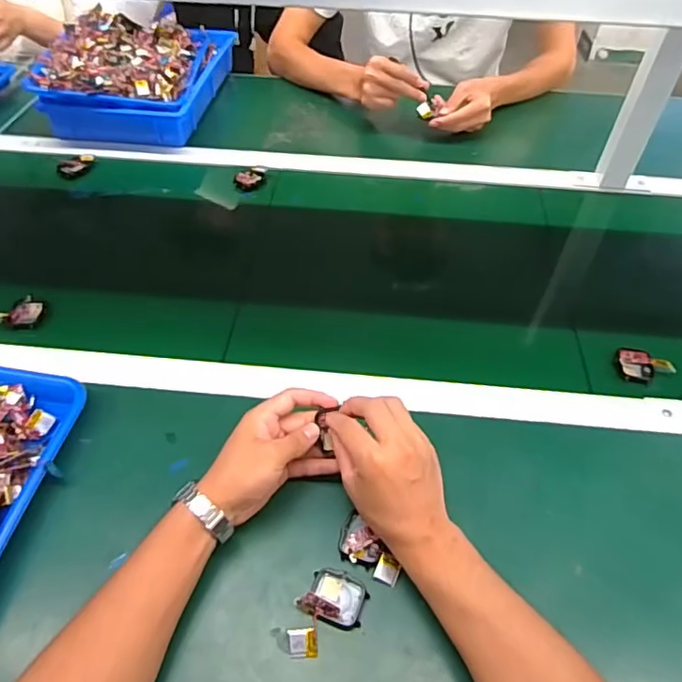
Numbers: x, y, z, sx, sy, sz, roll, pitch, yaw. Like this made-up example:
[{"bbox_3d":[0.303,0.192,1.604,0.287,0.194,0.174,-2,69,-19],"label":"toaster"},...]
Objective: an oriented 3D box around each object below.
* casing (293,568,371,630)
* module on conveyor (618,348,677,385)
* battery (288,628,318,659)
[{"bbox_3d":[-0.005,0.211,0.448,0.051,0.017,0.041,18,52,14],"label":"casing"},{"bbox_3d":[0.343,0.029,0.611,0.056,0.014,0.043,14,51,11],"label":"module on conveyor"},{"bbox_3d":[-0.030,0.240,0.429,0.023,0.006,0.021,-3,65,-6],"label":"battery"}]

